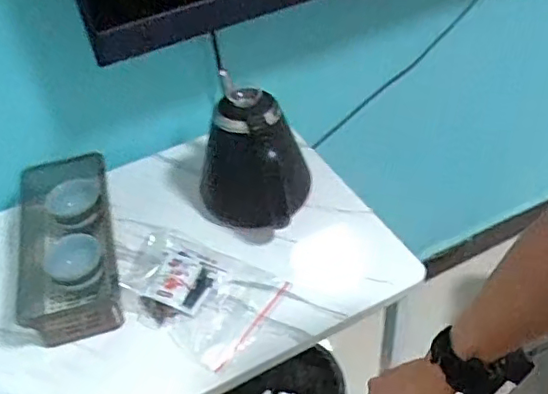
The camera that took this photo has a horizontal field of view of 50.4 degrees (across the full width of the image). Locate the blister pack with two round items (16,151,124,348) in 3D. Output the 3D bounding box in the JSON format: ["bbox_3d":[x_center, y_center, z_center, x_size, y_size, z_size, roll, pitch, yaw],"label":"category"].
[{"bbox_3d":[-0.264,0.053,0.738,0.122,0.067,0.262,-12,45,-8],"label":"blister pack with two round items"}]

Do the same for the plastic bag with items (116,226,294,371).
[{"bbox_3d":[-0.100,0.106,0.706,0.193,0.024,0.137,26,51,27],"label":"plastic bag with items"}]

